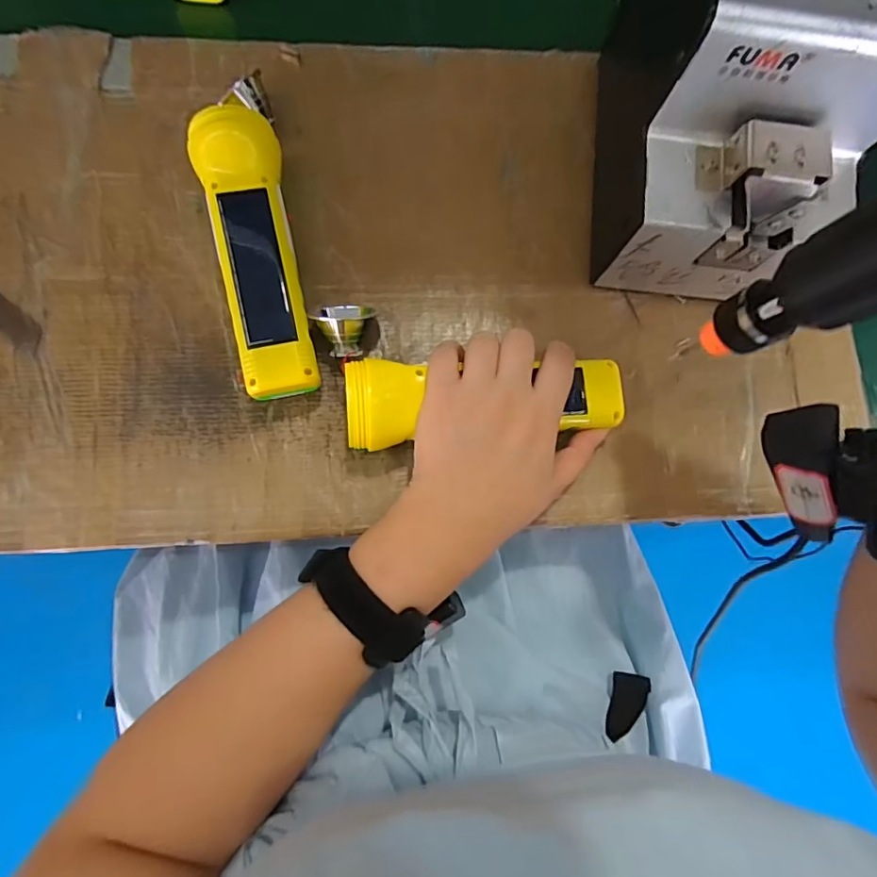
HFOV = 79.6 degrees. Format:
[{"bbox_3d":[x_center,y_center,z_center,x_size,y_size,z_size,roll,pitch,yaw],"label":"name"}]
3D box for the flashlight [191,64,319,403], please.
[{"bbox_3d":[-0.112,-0.123,0.320,0.049,0.045,0.204,-10,82,-5],"label":"flashlight"}]

